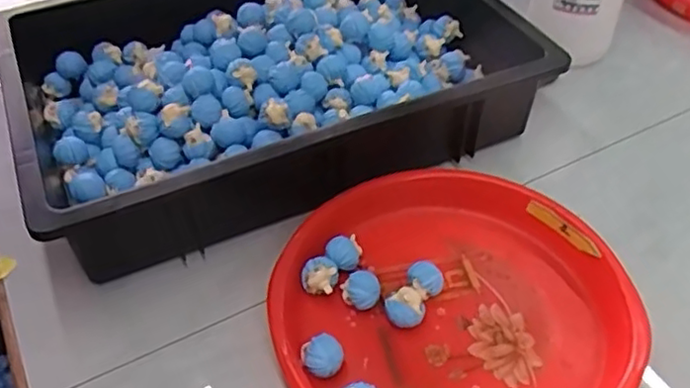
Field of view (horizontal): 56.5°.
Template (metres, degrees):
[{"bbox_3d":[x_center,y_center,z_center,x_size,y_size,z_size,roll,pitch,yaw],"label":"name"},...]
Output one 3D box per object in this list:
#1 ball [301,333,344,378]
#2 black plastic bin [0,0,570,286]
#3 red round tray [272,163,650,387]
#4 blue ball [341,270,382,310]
[{"bbox_3d":[-0.015,0.114,0.446,0.028,0.026,0.024,-7,45,-5],"label":"ball"},{"bbox_3d":[-0.070,-0.111,0.627,0.452,0.104,0.319,-19,47,-16],"label":"black plastic bin"},{"bbox_3d":[0.077,0.084,0.471,0.243,0.036,0.251,-1,45,1],"label":"red round tray"},{"bbox_3d":[0.012,0.073,0.485,0.029,0.023,0.025,0,45,2],"label":"blue ball"}]

